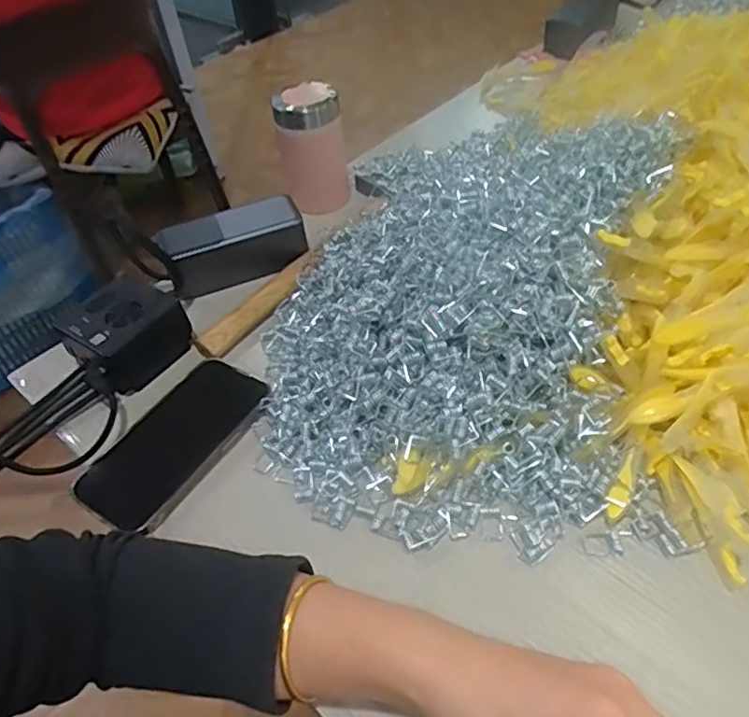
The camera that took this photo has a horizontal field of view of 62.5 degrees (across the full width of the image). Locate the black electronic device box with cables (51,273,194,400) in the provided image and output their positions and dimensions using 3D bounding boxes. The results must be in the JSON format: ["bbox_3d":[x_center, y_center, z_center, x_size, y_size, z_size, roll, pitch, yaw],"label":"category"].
[{"bbox_3d":[-0.203,-0.021,0.502,0.071,0.052,0.083,30,58,29],"label":"black electronic device box with cables"}]

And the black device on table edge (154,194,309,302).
[{"bbox_3d":[-0.125,-0.105,0.559,0.125,0.047,0.045,-20,49,-11],"label":"black device on table edge"}]

